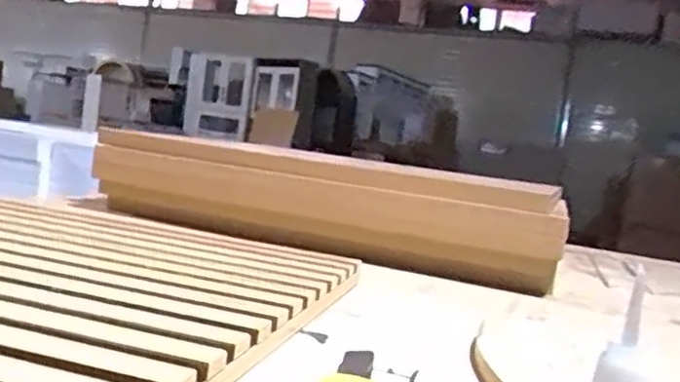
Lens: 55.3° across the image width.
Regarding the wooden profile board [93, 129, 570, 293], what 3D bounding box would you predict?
[{"bbox_3d":[-0.050,0.010,0.785,0.609,0.118,0.072,10,4,21],"label":"wooden profile board"}]

